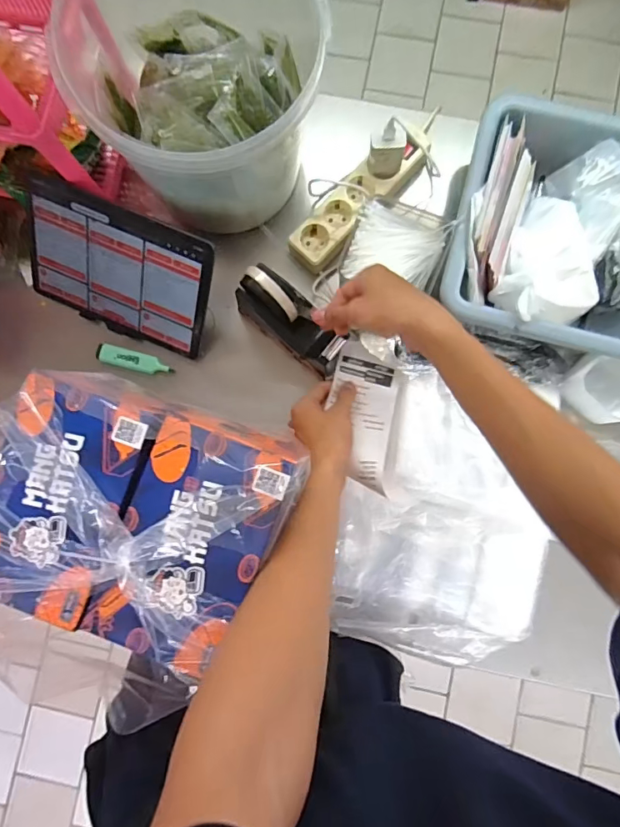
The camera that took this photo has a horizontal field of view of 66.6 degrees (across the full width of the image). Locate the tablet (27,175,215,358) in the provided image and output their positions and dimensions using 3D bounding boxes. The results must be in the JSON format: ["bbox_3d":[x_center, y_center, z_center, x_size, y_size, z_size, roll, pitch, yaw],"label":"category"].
[{"bbox_3d":[-0.248,-0.180,0.602,0.248,0.010,0.167,24,129,5],"label":"tablet"}]

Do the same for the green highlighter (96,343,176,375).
[{"bbox_3d":[-0.240,-0.072,0.639,0.101,0.018,0.029,15,86,3],"label":"green highlighter"}]

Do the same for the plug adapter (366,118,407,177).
[{"bbox_3d":[0.095,-0.325,0.589,0.040,0.071,0.031,-3,85,2],"label":"plug adapter"}]

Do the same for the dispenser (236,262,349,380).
[{"bbox_3d":[-0.021,-0.115,0.591,0.154,0.088,0.060,37,87,5],"label":"dispenser"}]

